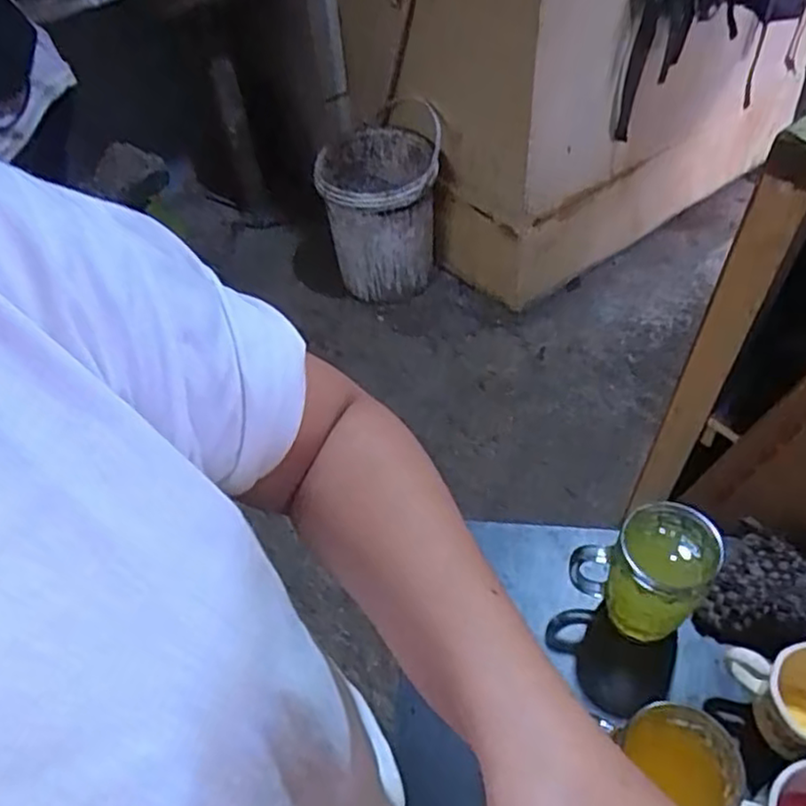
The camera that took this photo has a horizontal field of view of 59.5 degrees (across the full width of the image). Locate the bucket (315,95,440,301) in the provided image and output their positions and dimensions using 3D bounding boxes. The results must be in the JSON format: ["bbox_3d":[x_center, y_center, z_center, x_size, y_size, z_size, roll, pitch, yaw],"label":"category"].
[{"bbox_3d":[-0.046,-0.472,1.752,0.281,0.406,0.321,-7,51,1],"label":"bucket"}]

